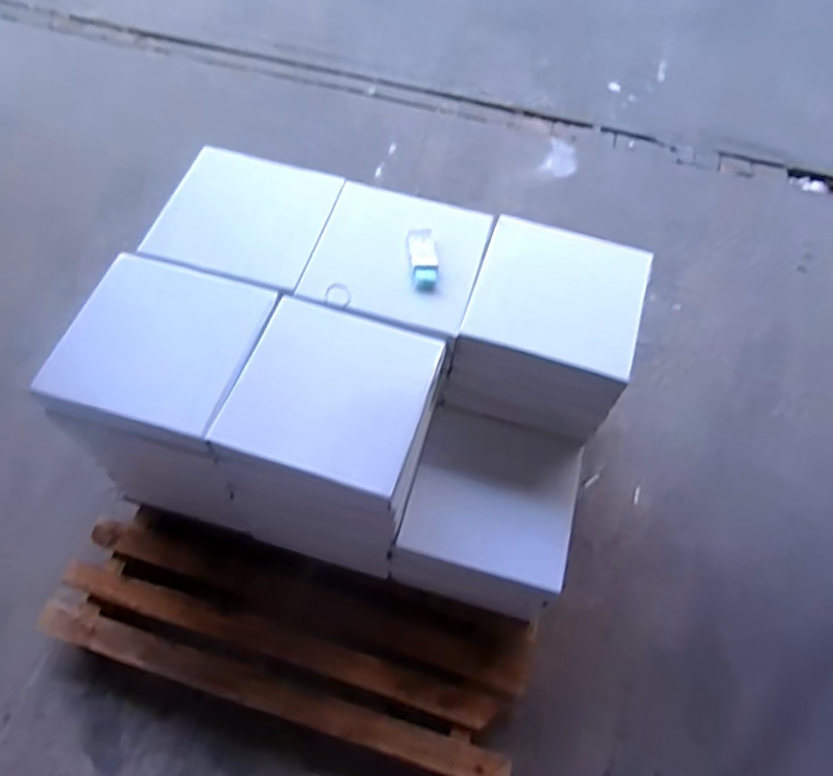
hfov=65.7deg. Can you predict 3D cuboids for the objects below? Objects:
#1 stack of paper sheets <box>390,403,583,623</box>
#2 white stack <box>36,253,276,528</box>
[{"bbox_3d":[0.150,0.271,1.364,0.319,0.228,0.324,16,61,5],"label":"stack of paper sheets"},{"bbox_3d":[-0.474,0.024,1.289,0.339,0.419,0.326,13,61,4],"label":"white stack"}]

